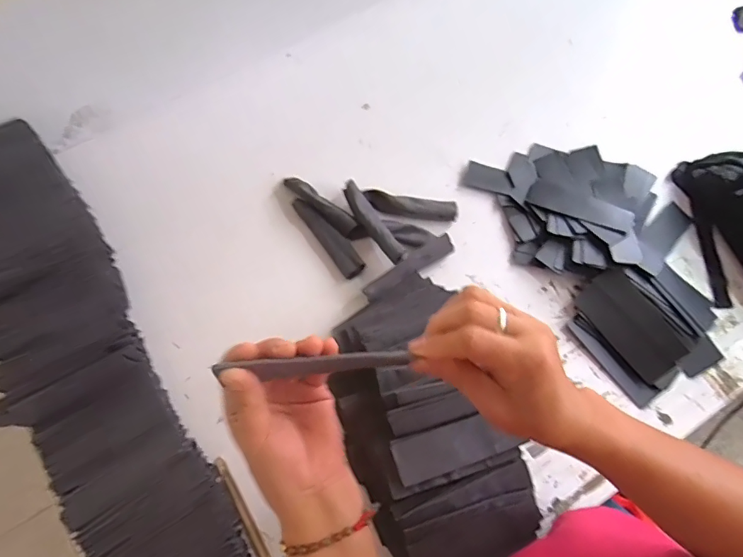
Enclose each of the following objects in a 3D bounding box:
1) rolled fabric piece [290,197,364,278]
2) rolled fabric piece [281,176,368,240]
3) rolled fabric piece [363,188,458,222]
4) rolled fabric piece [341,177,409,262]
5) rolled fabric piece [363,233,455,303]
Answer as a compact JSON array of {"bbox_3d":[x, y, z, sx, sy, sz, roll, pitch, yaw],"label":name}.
[{"bbox_3d":[-0.062,-0.065,0.703,0.035,0.018,0.147,-34,74,-12],"label":"rolled fabric piece"},{"bbox_3d":[-0.072,-0.110,0.709,0.156,0.021,0.029,43,75,13],"label":"rolled fabric piece"},{"bbox_3d":[0.061,-0.108,0.717,0.140,0.024,0.037,6,71,1],"label":"rolled fabric piece"},{"bbox_3d":[0.000,-0.086,0.697,0.031,0.035,0.148,-33,74,-11],"label":"rolled fabric piece"},{"bbox_3d":[0.053,-0.017,0.680,0.145,0.021,0.027,-31,74,-11],"label":"rolled fabric piece"}]

